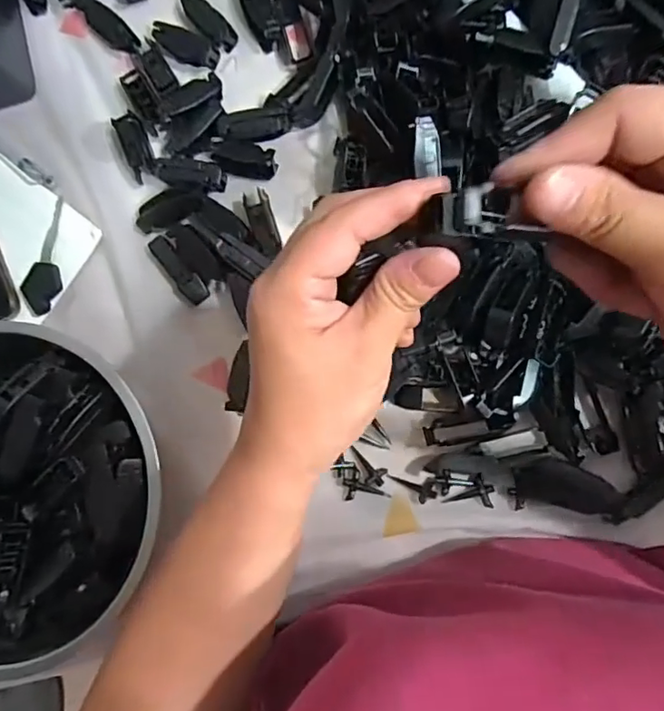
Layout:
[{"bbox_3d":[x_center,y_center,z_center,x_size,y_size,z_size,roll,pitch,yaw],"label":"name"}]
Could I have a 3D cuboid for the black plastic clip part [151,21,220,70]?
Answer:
[{"bbox_3d":[-0.104,-0.222,0.387,0.050,0.013,0.019,27,90,8],"label":"black plastic clip part"}]

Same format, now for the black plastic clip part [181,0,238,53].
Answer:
[{"bbox_3d":[-0.088,-0.238,0.385,0.048,0.012,0.020,45,92,8],"label":"black plastic clip part"}]

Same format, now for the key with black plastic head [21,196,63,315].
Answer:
[{"bbox_3d":[-0.198,-0.070,0.384,0.025,0.008,0.082,18,89,8],"label":"key with black plastic head"}]

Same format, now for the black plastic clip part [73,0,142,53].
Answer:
[{"bbox_3d":[-0.160,-0.239,0.391,0.020,0.008,0.058,-45,82,2],"label":"black plastic clip part"}]

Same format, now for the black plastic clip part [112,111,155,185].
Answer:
[{"bbox_3d":[-0.141,-0.151,0.389,0.019,0.014,0.045,-20,84,5],"label":"black plastic clip part"}]

